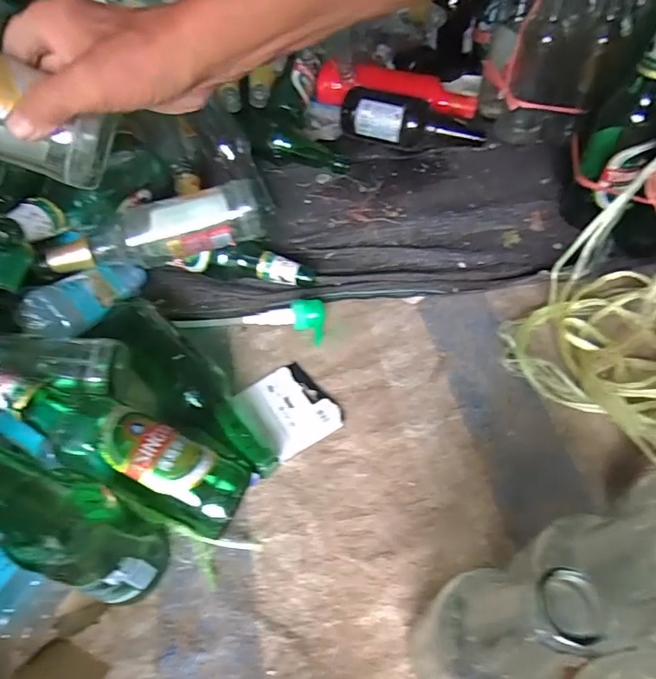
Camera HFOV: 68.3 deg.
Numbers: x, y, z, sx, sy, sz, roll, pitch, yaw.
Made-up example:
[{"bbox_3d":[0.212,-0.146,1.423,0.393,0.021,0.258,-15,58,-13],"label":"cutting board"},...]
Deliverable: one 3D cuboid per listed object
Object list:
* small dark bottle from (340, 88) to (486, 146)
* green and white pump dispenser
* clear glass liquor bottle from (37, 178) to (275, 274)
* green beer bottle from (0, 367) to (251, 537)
[{"bbox_3d":[0.128,-0.332,0.747,0.220,0.073,0.061,10,58,11],"label":"small dark bottle"},{"bbox_3d":[-0.096,-0.022,0.573,0.183,0.028,0.047,0,54,6],"label":"green and white pump dispenser"},{"bbox_3d":[-0.194,-0.122,0.558,0.252,0.057,0.060,-16,56,-6],"label":"clear glass liquor bottle"},{"bbox_3d":[-0.191,0.088,0.429,0.253,0.064,0.069,25,58,3],"label":"green beer bottle"}]

